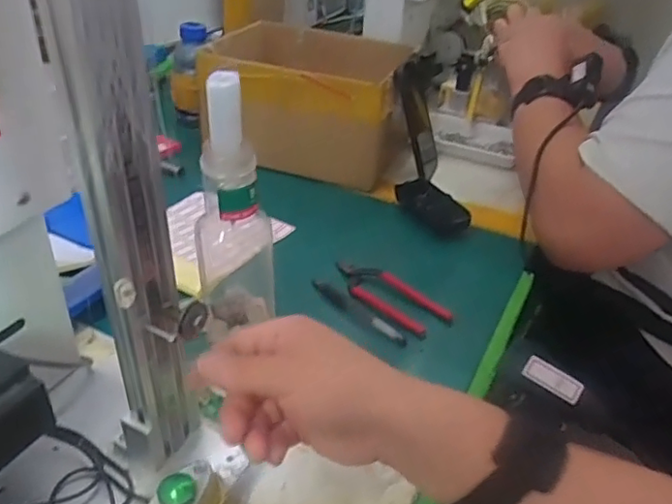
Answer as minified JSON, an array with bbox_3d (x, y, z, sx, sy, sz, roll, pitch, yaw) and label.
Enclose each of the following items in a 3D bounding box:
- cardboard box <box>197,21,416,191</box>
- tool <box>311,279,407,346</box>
[{"bbox_3d":[-0.038,-0.215,0.855,0.271,0.144,0.167,17,37,18],"label":"cardboard box"},{"bbox_3d":[0.023,0.057,0.595,0.015,0.015,0.129,-24,43,-34],"label":"tool"}]

